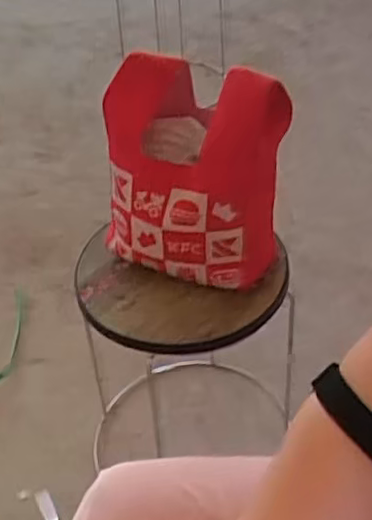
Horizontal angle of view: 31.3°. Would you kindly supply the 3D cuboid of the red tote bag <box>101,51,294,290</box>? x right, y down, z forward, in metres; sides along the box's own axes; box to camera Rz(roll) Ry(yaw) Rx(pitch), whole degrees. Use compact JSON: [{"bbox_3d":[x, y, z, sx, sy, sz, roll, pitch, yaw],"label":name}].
[{"bbox_3d":[0.013,-0.108,0.797,0.200,0.239,0.146,21,47,24],"label":"red tote bag"}]

